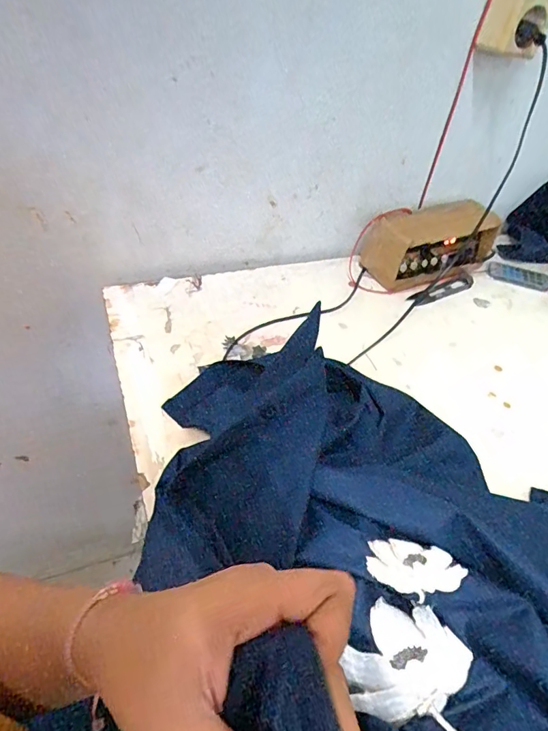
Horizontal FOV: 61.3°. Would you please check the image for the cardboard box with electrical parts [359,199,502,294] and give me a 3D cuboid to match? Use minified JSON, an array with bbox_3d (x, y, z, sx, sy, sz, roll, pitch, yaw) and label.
[{"bbox_3d":[0.223,-0.172,0.652,0.176,0.087,0.078,-17,50,-22],"label":"cardboard box with electrical parts"}]

